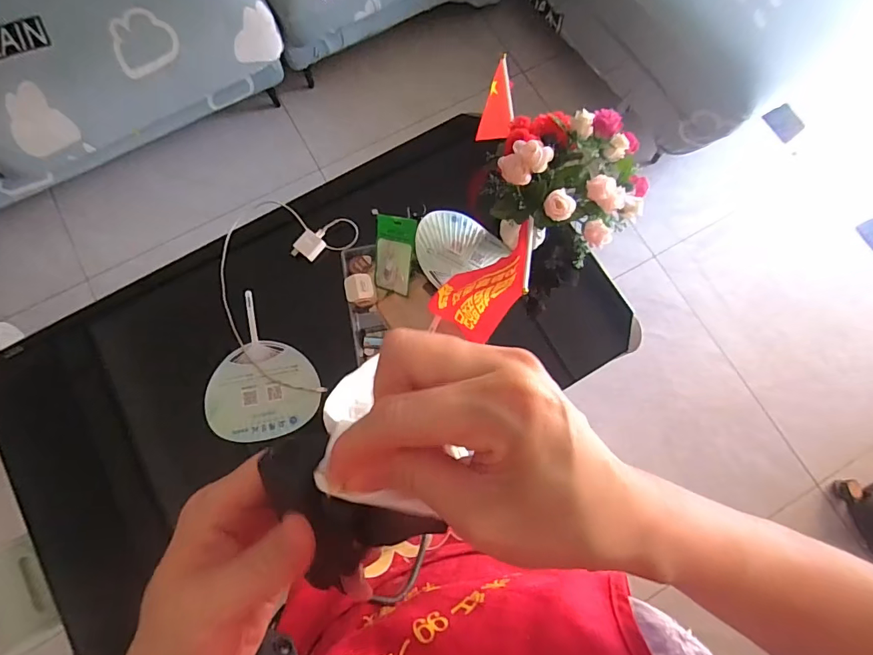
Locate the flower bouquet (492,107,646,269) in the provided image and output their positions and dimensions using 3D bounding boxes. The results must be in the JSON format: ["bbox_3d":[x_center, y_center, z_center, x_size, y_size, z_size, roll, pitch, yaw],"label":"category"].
[{"bbox_3d":[0.241,-0.251,0.809,0.260,0.188,0.218,14,76,3],"label":"flower bouquet"}]

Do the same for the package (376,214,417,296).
[{"bbox_3d":[-0.087,-0.151,0.949,0.090,0.020,0.151,15,107,32],"label":"package"}]

